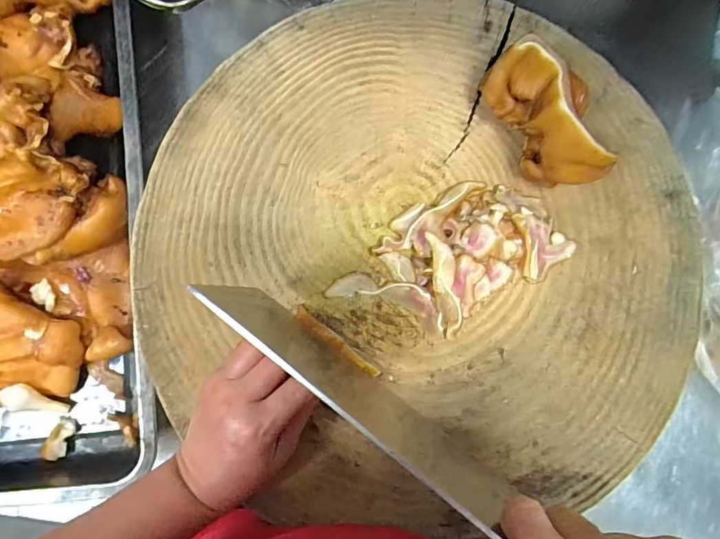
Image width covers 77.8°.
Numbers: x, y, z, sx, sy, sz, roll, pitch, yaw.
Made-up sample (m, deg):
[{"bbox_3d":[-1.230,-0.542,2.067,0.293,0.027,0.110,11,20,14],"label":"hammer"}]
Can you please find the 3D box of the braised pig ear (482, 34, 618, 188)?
[{"bbox_3d":[0.145,-0.115,0.344,0.054,0.073,0.115,-30,87,-4],"label":"braised pig ear"}]

